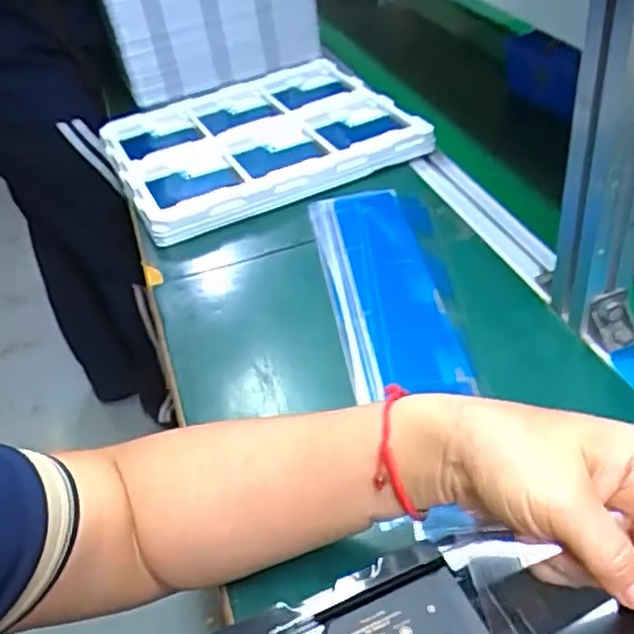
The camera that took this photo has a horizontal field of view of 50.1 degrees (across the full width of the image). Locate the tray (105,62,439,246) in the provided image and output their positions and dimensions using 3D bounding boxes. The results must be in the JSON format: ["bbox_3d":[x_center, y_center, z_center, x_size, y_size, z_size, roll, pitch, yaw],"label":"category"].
[{"bbox_3d":[-0.074,-0.210,0.794,0.328,0.033,0.289,-17,41,-11],"label":"tray"}]

